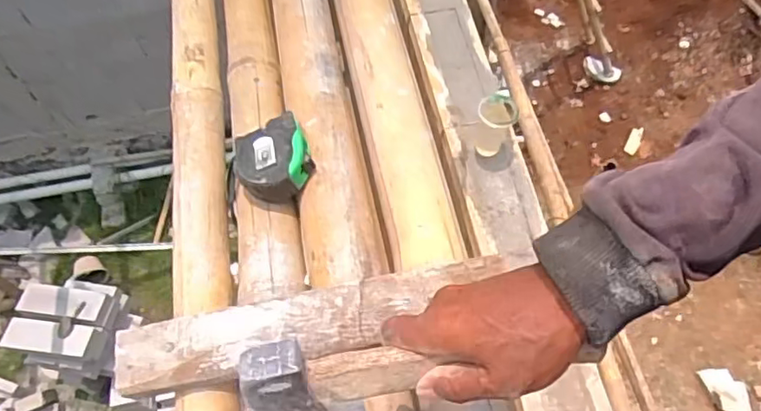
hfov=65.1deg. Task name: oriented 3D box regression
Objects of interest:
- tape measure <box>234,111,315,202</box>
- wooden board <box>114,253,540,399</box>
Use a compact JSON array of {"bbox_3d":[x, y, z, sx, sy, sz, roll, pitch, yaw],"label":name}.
[{"bbox_3d":[-0.113,-0.050,0.621,0.078,0.043,0.076,-13,62,-4],"label":"tape measure"},{"bbox_3d":[-0.054,0.097,0.515,0.347,0.017,0.062,-14,62,0],"label":"wooden board"}]

